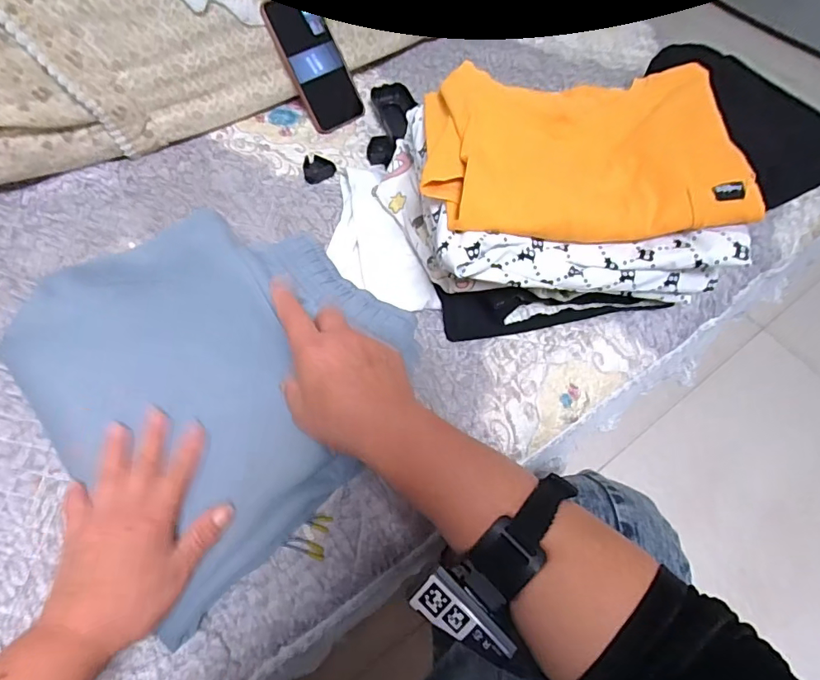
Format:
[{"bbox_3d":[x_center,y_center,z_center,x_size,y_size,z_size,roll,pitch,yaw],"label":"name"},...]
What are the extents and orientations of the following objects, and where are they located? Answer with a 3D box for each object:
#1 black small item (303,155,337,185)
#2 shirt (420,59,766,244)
[{"bbox_3d":[-0.114,-0.214,0.609,0.039,0.008,0.037,-29,67,-16],"label":"black small item"},{"bbox_3d":[0.152,-0.177,0.448,0.270,0.034,0.187,1,62,-2],"label":"shirt"}]

